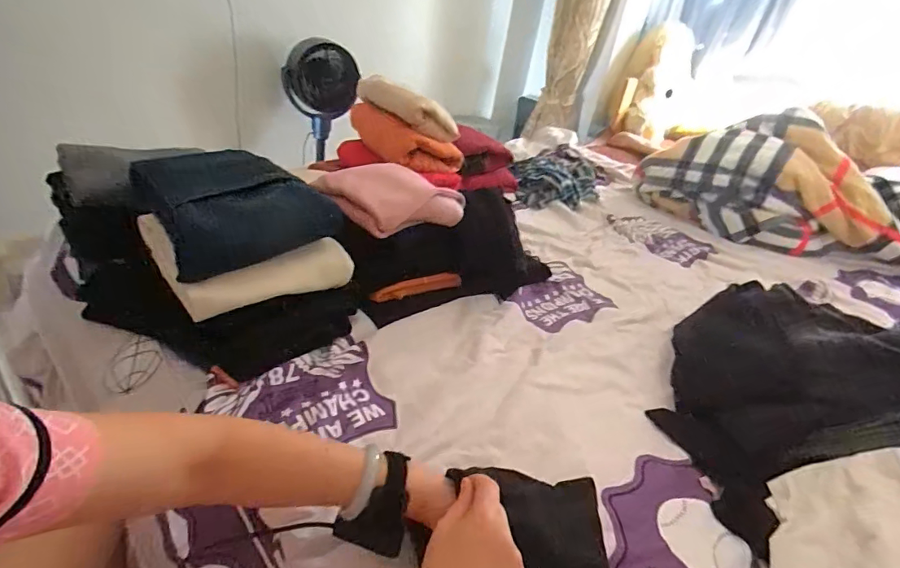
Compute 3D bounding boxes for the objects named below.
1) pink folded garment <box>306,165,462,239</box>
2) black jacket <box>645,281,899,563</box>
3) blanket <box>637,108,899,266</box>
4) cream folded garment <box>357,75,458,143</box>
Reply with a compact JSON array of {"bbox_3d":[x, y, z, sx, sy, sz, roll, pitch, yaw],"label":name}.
[{"bbox_3d":[-0.101,-0.163,0.874,0.249,0.064,0.166,-15,39,-36],"label":"pink folded garment"},{"bbox_3d":[0.476,0.116,0.736,0.328,0.202,0.416,-2,33,-18],"label":"black jacket"},{"bbox_3d":[1.011,-0.272,1.414,0.835,0.318,0.286,16,31,9],"label":"blanket"},{"bbox_3d":[-0.105,-0.416,1.109,0.265,0.086,0.083,30,36,8],"label":"cream folded garment"}]

